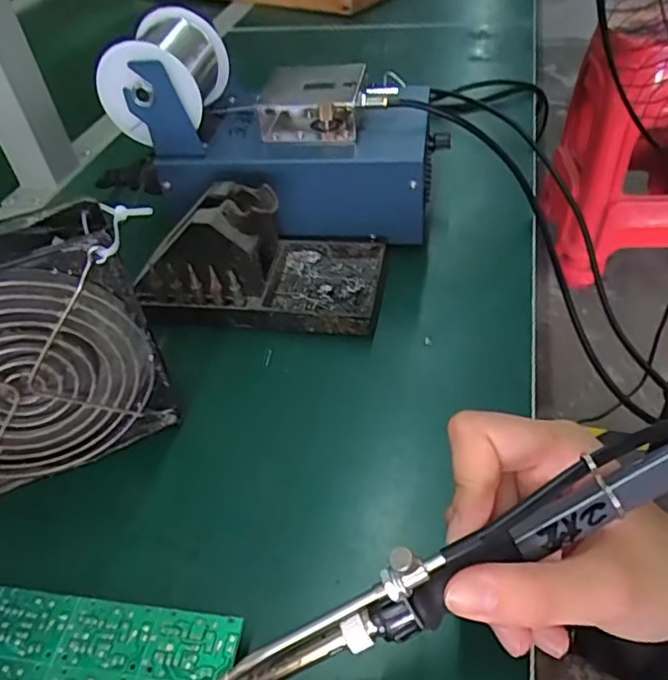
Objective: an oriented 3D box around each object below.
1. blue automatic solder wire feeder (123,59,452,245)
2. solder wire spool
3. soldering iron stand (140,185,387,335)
[{"bbox_3d":[-0.026,-0.138,0.422,0.189,0.119,0.106,4,44,12],"label":"blue automatic solder wire feeder"},{"bbox_3d":[-0.107,-0.175,0.399,0.066,0.056,0.079,5,45,11],"label":"solder wire spool"},{"bbox_3d":[-0.045,-0.055,0.380,0.144,0.071,0.076,1,44,9],"label":"soldering iron stand"}]

